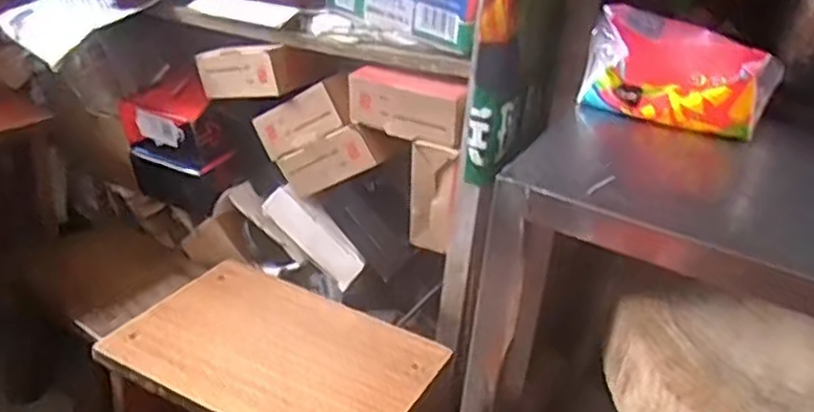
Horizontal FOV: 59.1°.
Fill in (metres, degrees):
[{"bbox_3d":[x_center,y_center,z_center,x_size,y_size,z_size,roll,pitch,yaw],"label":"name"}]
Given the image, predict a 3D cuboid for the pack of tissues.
[{"bbox_3d":[0.203,-0.100,0.542,0.137,0.059,0.082,21,31,23],"label":"pack of tissues"}]

